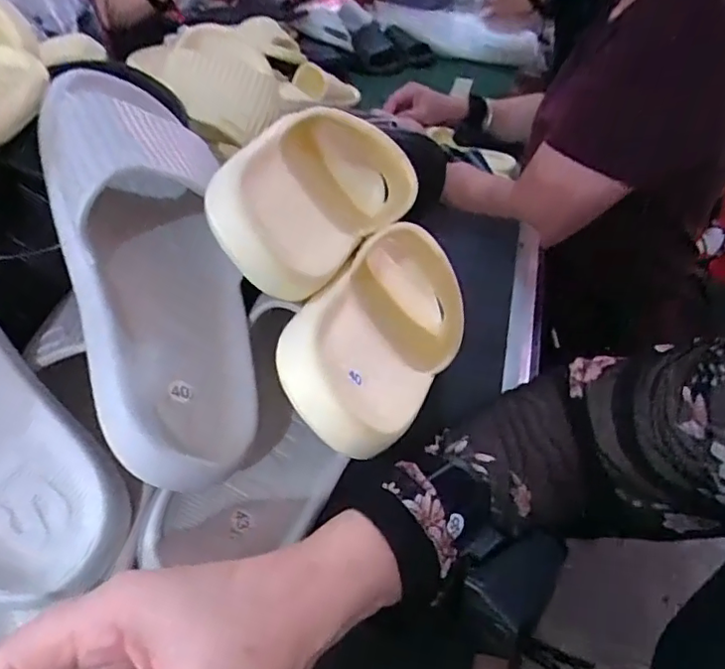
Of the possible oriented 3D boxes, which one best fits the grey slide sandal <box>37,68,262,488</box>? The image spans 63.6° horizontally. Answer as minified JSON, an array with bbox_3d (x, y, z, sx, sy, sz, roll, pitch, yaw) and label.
[{"bbox_3d":[-0.114,-0.049,0.324,0.092,0.083,0.257,-14,78,-18],"label":"grey slide sandal"}]

